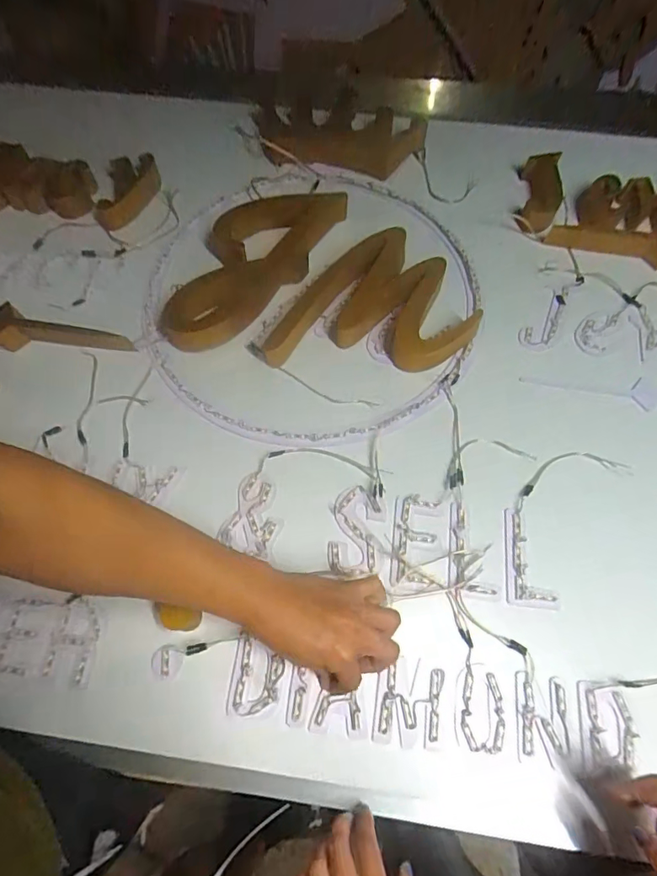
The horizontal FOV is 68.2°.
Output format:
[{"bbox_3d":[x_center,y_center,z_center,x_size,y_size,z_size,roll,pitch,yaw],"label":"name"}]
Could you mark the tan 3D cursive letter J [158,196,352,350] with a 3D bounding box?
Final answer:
[{"bbox_3d":[-0.117,-0.268,0.730,0.148,0.040,0.345,27,68,12],"label":"tan 3D cursive letter J"}]

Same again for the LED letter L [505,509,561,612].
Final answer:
[{"bbox_3d":[0.233,0.139,0.563,0.056,0.004,0.109,5,65,2],"label":"LED letter L"}]

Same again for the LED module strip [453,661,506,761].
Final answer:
[{"bbox_3d":[0.153,0.276,0.493,0.049,0.004,0.081,3,65,1],"label":"LED module strip"}]

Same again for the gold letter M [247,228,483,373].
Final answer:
[{"bbox_3d":[0.041,-0.166,0.683,0.287,0.042,0.220,-28,68,-13],"label":"gold letter M"}]

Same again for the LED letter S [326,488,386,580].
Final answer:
[{"bbox_3d":[0.033,0.110,0.576,0.058,0.006,0.103,8,65,4],"label":"LED letter S"}]

